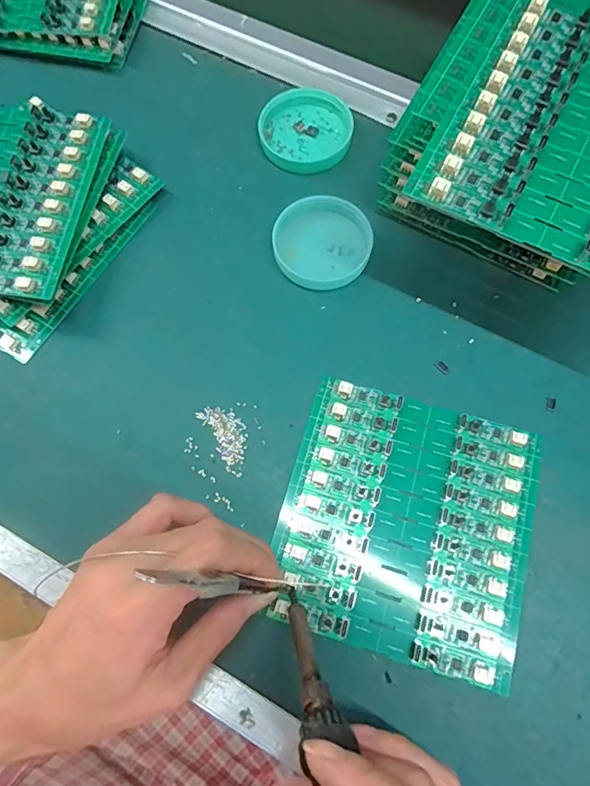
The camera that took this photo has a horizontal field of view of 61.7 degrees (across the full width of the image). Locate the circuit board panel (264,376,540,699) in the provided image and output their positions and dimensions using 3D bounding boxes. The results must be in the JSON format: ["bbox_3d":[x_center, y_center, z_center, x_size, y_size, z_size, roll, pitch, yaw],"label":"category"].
[{"bbox_3d":[0.063,0.071,0.274,0.131,0.005,0.136,15,73,7],"label":"circuit board panel"}]

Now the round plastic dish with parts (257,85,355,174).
[{"bbox_3d":[0.008,-0.193,0.358,0.066,0.015,0.059,2,72,2],"label":"round plastic dish with parts"}]

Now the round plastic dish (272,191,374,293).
[{"bbox_3d":[0.018,-0.100,0.326,0.062,0.014,0.062,-1,72,2],"label":"round plastic dish"}]

